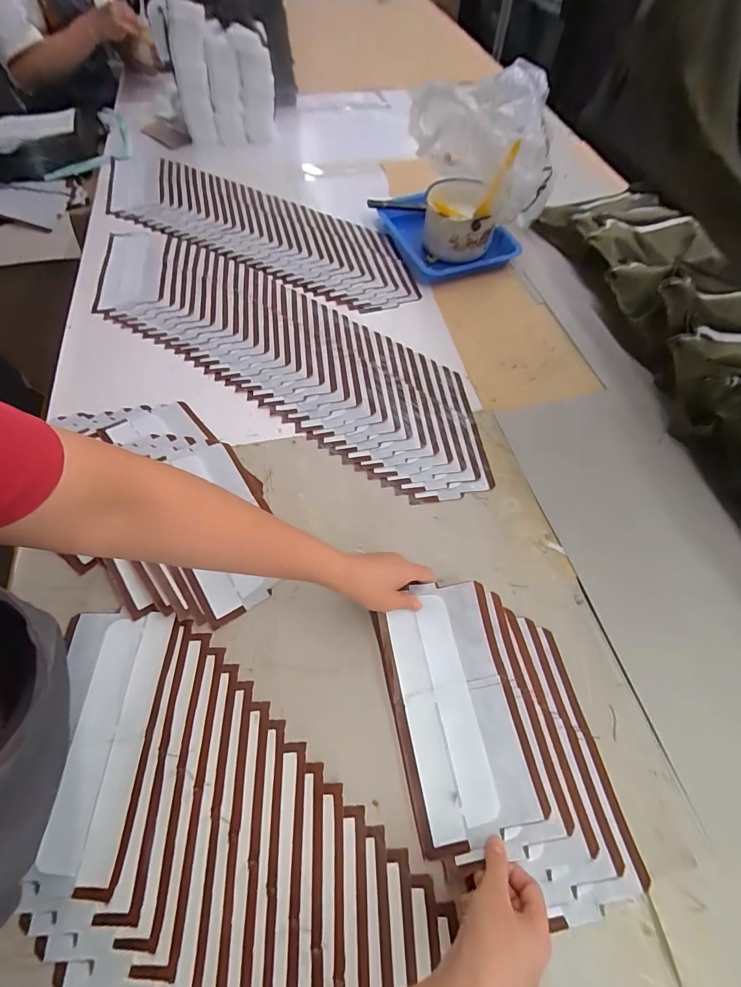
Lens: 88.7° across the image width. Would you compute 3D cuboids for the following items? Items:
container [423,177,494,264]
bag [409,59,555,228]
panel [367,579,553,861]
[{"bbox_3d":[0.166,-0.519,0.735,0.131,0.104,0.143,5,62,2],"label":"container"},{"bbox_3d":[0.192,-0.583,0.640,0.257,0.192,0.199,23,64,11],"label":"bag"},{"bbox_3d":[0.087,0.218,0.395,0.125,0.034,0.225,-11,63,-7],"label":"panel"}]

